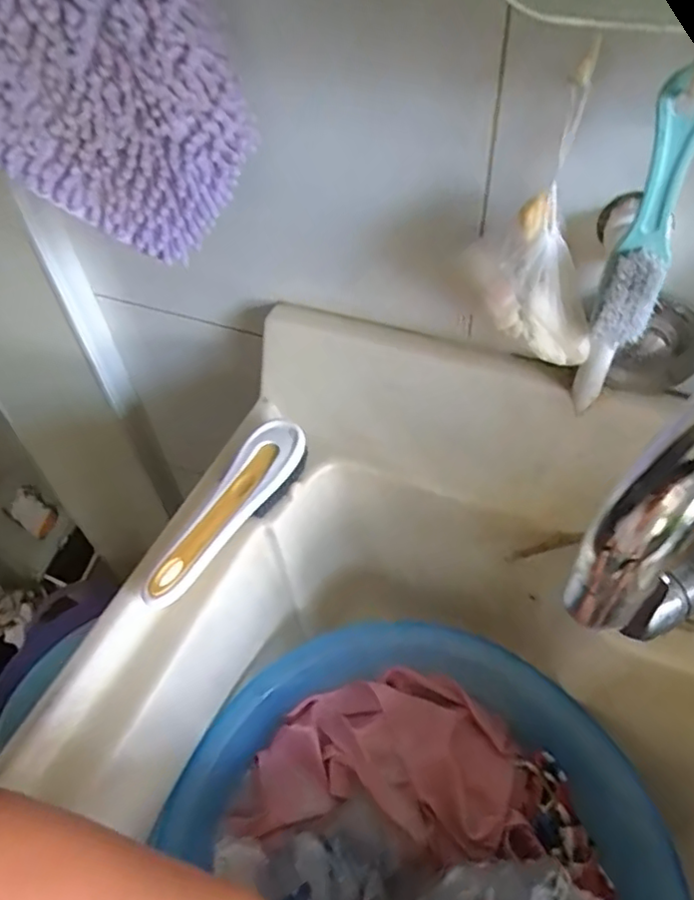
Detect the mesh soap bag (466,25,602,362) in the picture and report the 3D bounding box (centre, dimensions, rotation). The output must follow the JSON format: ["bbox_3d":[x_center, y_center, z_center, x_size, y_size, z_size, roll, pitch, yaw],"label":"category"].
[{"bbox_3d":[0.120,-0.135,0.374,0.065,0.168,0.064,-12,50,-6],"label":"mesh soap bag"}]

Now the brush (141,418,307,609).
[{"bbox_3d":[-0.098,0.049,0.502,0.043,0.032,0.184,26,56,24],"label":"brush"}]

